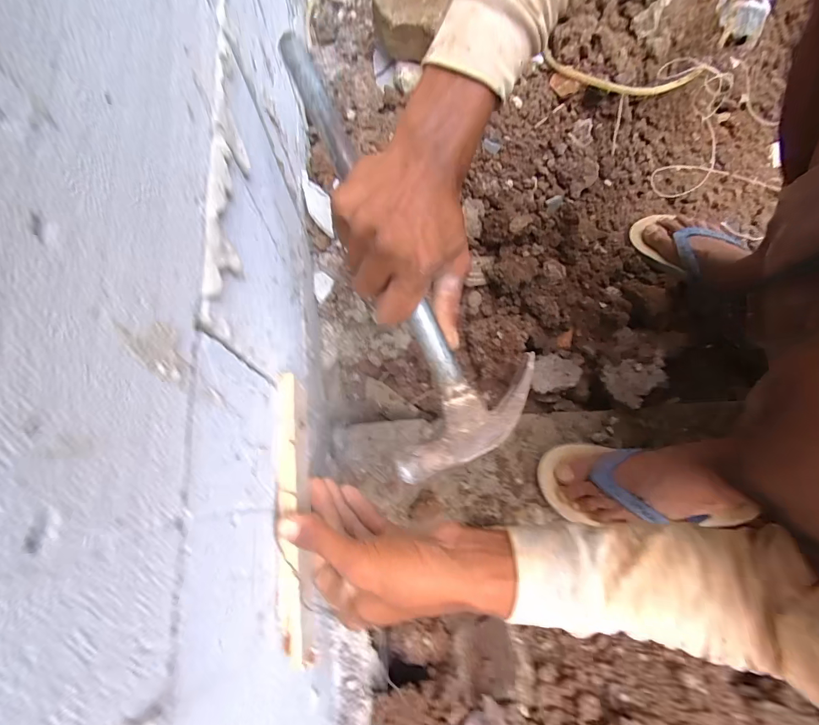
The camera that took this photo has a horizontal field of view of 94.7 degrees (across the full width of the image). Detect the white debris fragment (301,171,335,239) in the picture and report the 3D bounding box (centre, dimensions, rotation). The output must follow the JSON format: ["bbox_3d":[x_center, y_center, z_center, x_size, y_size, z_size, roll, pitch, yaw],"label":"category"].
[{"bbox_3d":[-0.117,-0.207,0.485,0.029,0.018,0.097,-12,71,-5],"label":"white debris fragment"}]

